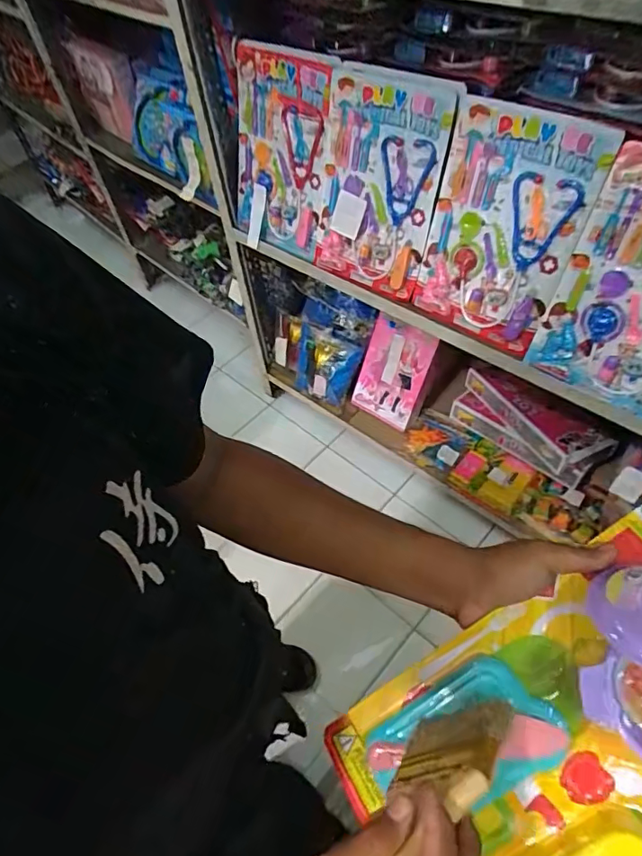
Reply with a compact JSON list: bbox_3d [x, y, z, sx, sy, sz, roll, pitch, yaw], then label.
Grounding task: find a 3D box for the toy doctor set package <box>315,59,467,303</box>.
[{"bbox_3d":[0.117,-0.538,1.115,0.328,0.416,0.036,33,38,29],"label":"toy doctor set package"}]

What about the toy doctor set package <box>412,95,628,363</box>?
[{"bbox_3d":[0.337,-0.377,0.975,0.037,0.405,0.299,-22,48,-38],"label":"toy doctor set package"}]

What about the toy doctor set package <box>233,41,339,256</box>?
[{"bbox_3d":[-0.112,-0.699,1.283,0.327,0.451,0.030,26,33,34],"label":"toy doctor set package"}]

